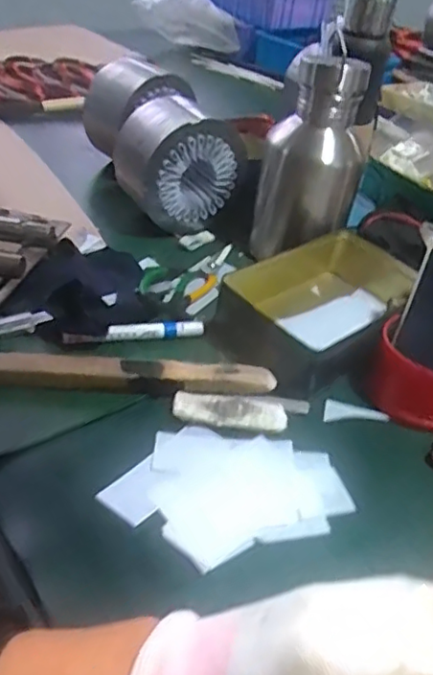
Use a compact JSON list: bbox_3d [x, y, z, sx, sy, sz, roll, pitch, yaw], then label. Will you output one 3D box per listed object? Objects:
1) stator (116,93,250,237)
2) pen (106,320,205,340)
[{"bbox_3d":[-0.045,-0.233,0.822,0.157,0.154,0.112,-19,46,-29],"label":"stator"},{"bbox_3d":[-0.063,-0.007,0.628,0.099,0.016,0.012,-3,40,-14],"label":"pen"}]

